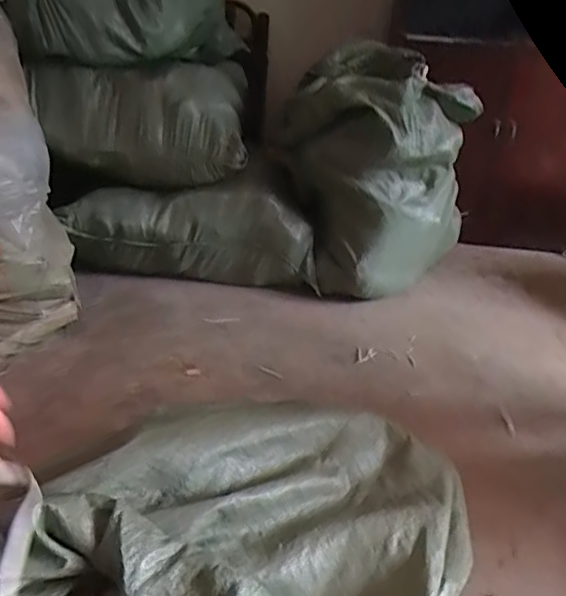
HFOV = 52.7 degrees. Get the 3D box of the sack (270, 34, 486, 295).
[{"bbox_3d":[0.303,-0.377,1.779,0.440,0.649,0.441,17,29,24],"label":"sack"}]

